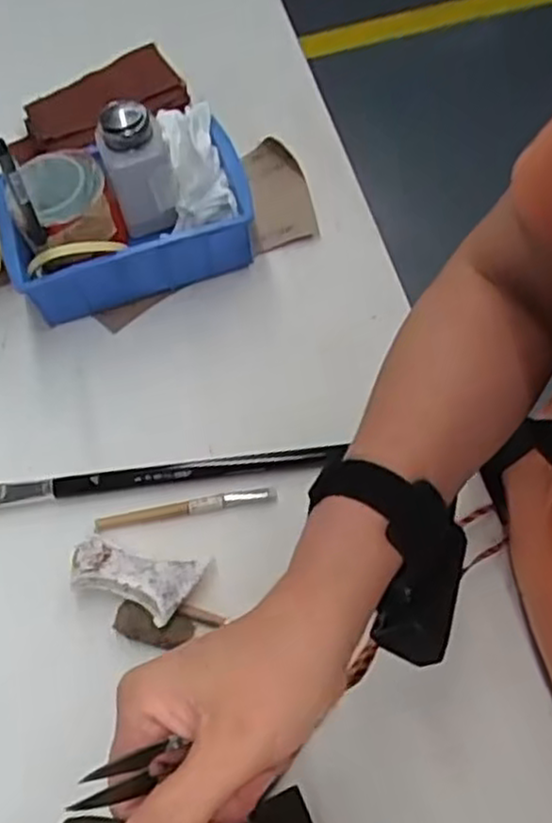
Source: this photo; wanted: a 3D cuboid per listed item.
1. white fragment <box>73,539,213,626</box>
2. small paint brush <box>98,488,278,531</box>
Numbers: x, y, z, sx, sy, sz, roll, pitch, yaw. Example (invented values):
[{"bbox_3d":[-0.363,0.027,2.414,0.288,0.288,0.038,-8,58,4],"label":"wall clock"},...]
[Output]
[{"bbox_3d":[-0.095,0.114,0.502,0.090,0.017,0.046,8,63,9],"label":"white fragment"},{"bbox_3d":[-0.065,0.069,0.536,0.128,0.008,0.011,-10,61,-1],"label":"small paint brush"}]

